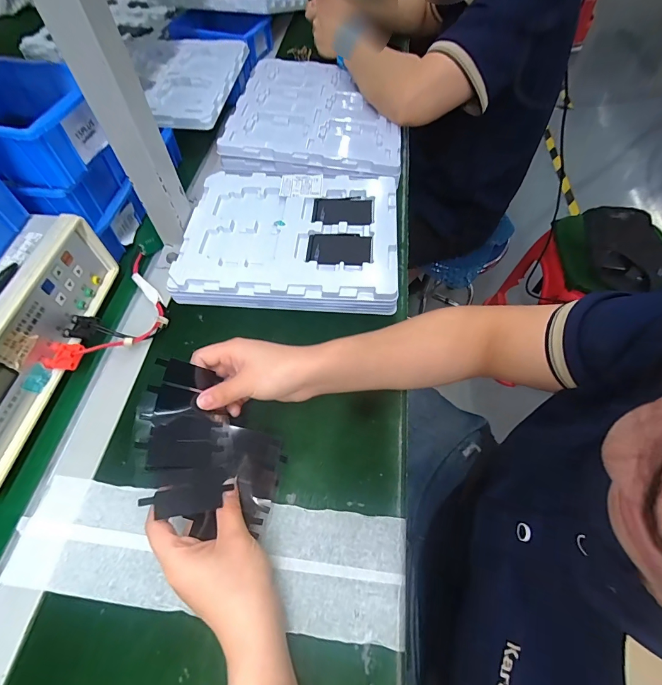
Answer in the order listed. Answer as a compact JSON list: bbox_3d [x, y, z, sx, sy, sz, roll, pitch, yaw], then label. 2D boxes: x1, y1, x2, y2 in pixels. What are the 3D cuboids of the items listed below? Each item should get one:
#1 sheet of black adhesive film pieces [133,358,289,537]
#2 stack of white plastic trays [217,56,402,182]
[{"bbox_3d":[-0.098,0.090,0.309,0.122,0.017,0.129,16,60,-27],"label":"sheet of black adhesive film pieces"},{"bbox_3d":[-0.020,-0.402,0.615,0.274,0.032,0.318,5,62,2],"label":"stack of white plastic trays"}]

